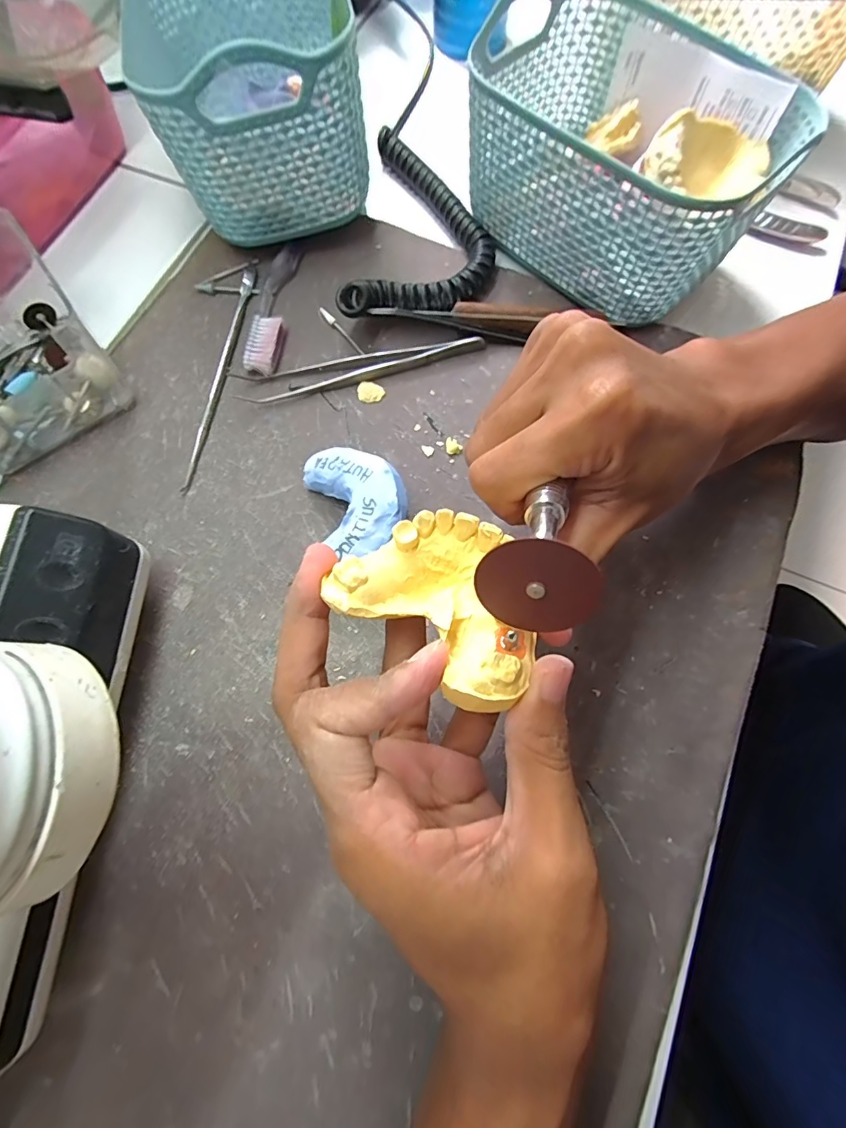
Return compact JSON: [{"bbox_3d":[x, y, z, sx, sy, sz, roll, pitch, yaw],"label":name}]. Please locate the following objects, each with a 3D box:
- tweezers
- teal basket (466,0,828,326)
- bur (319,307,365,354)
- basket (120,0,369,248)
[{"bbox_3d":[-0.035,-0.114,0.280,0.142,0.006,0.019,-13,73,-3],"label":"tweezers"},{"bbox_3d":[0.110,-0.229,0.274,0.116,0.077,0.163,-41,77,-11],"label":"teal basket"},{"bbox_3d":[-0.050,-0.142,0.290,0.004,0.004,0.041,-40,76,-10],"label":"bur"},{"bbox_3d":[-0.101,-0.290,0.288,0.110,0.098,0.173,-14,73,-3],"label":"basket"}]

